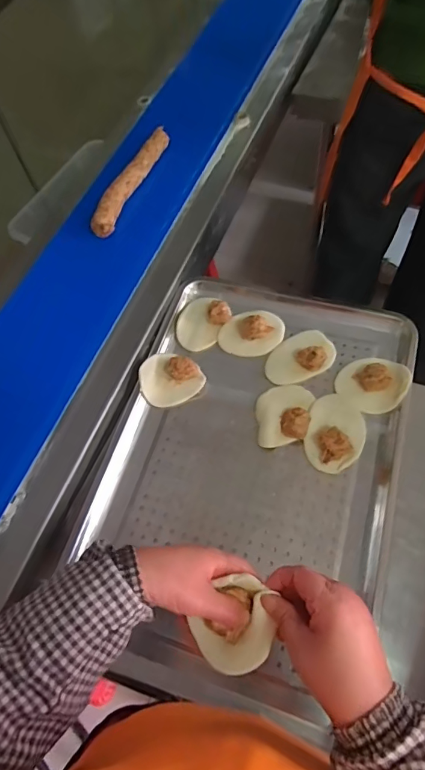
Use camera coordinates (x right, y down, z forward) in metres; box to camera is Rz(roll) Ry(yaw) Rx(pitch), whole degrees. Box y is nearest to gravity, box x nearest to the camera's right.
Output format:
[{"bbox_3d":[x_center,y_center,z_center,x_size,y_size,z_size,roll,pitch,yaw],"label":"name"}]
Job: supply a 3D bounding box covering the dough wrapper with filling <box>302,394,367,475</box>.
[{"bbox_3d":[0.174,0.063,0.625,0.078,0.030,0.116,13,65,11],"label":"dough wrapper with filling"}]

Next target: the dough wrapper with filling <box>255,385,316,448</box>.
[{"bbox_3d":[0.105,0.040,0.644,0.082,0.024,0.090,-4,63,3],"label":"dough wrapper with filling"}]

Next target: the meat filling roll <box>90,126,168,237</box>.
[{"bbox_3d":[-0.151,-0.383,0.831,0.042,0.025,0.278,17,66,13],"label":"meat filling roll"}]

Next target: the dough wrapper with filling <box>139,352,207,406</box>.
[{"bbox_3d":[-0.062,-0.010,0.678,0.093,0.028,0.074,-8,63,1],"label":"dough wrapper with filling"}]

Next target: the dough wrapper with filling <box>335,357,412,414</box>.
[{"bbox_3d":[0.235,-0.006,0.656,0.088,0.031,0.090,-2,63,4],"label":"dough wrapper with filling"}]

